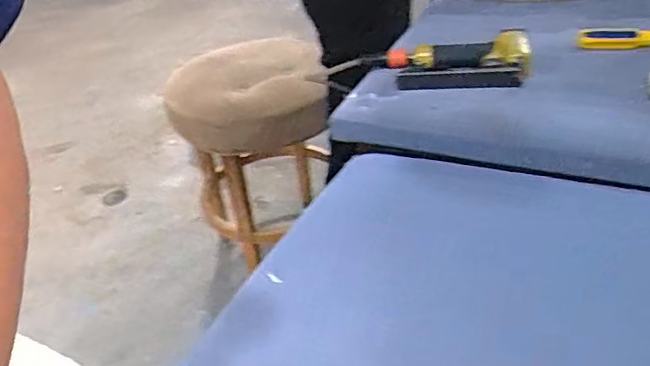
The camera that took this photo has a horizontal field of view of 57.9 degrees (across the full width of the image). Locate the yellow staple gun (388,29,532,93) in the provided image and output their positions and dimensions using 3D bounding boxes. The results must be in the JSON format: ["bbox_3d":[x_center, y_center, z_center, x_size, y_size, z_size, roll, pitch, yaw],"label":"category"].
[{"bbox_3d":[0.196,-0.179,0.871,0.203,0.047,0.124,-1,35,9],"label":"yellow staple gun"}]

